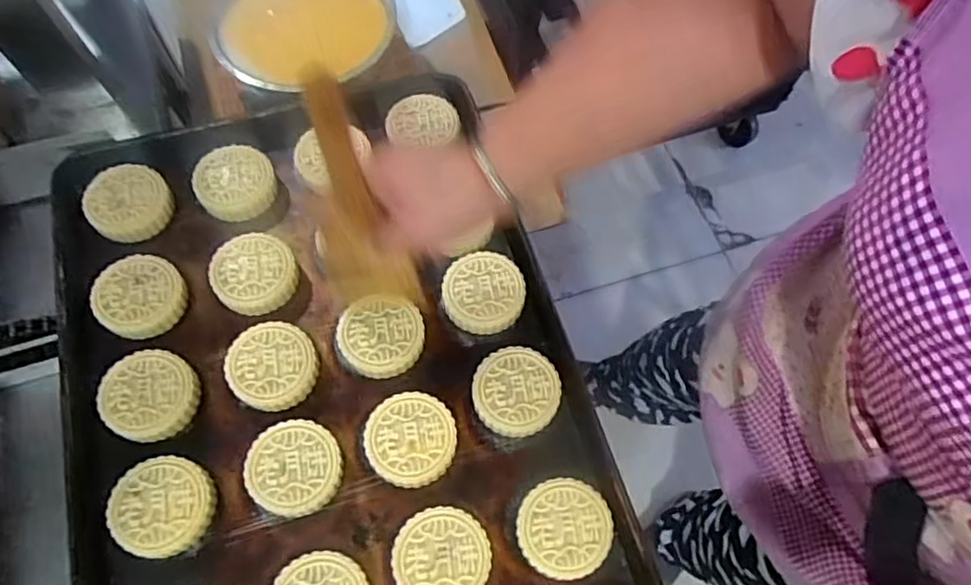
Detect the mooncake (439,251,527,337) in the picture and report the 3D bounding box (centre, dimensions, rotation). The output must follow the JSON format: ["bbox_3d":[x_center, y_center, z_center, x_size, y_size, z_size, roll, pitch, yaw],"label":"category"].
[{"bbox_3d":[-0.001,-0.001,0.555,0.069,0.022,0.068,-1,66,-6],"label":"mooncake"}]

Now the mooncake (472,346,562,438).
[{"bbox_3d":[0.026,0.081,0.526,0.070,0.018,0.069,0,66,-6],"label":"mooncake"}]

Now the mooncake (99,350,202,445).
[{"bbox_3d":[-0.270,0.082,0.513,0.069,0.022,0.069,-5,66,-8],"label":"mooncake"}]

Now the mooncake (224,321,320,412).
[{"bbox_3d":[-0.177,0.060,0.529,0.070,0.021,0.069,-9,67,-10],"label":"mooncake"}]

